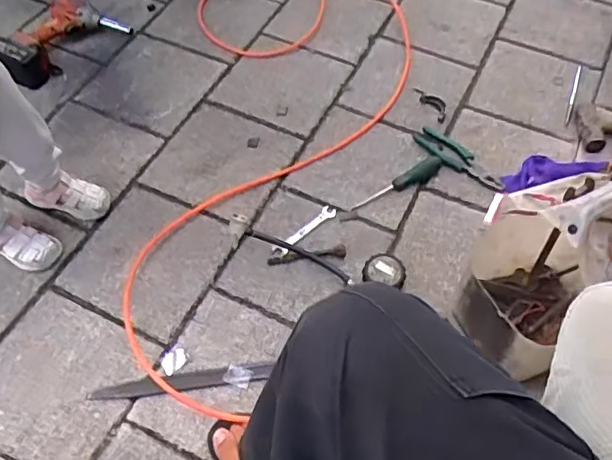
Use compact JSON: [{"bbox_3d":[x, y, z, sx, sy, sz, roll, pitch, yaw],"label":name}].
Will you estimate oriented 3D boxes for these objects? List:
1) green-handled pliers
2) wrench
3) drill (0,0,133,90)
[{"bbox_3d":[0.310,-0.140,1.212,0.203,0.019,0.071,41,63,20],"label":"green-handled pliers"},{"bbox_3d":[-0.002,0.000,1.087,0.144,0.013,0.028,-37,67,-24],"label":"wrench"},{"bbox_3d":[-0.534,-0.415,1.251,0.262,0.081,0.170,-39,65,-23],"label":"drill"}]

